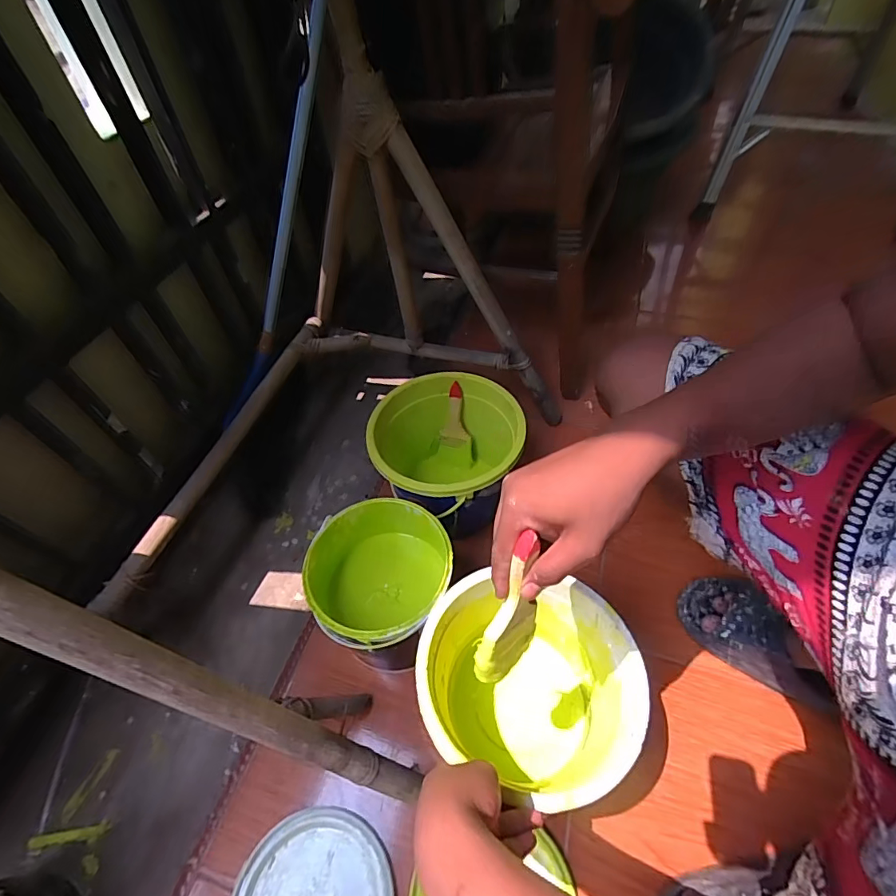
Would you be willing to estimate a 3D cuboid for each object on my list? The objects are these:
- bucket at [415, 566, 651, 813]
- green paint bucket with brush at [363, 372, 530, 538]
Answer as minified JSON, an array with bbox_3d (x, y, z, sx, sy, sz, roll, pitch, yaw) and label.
[{"bbox_3d":[0.085,0.286,0.546,0.226,0.202,0.205,12,52,11],"label":"bucket"},{"bbox_3d":[-0.002,0.045,0.764,0.224,0.250,0.219,-1,51,1],"label":"green paint bucket with brush"}]

